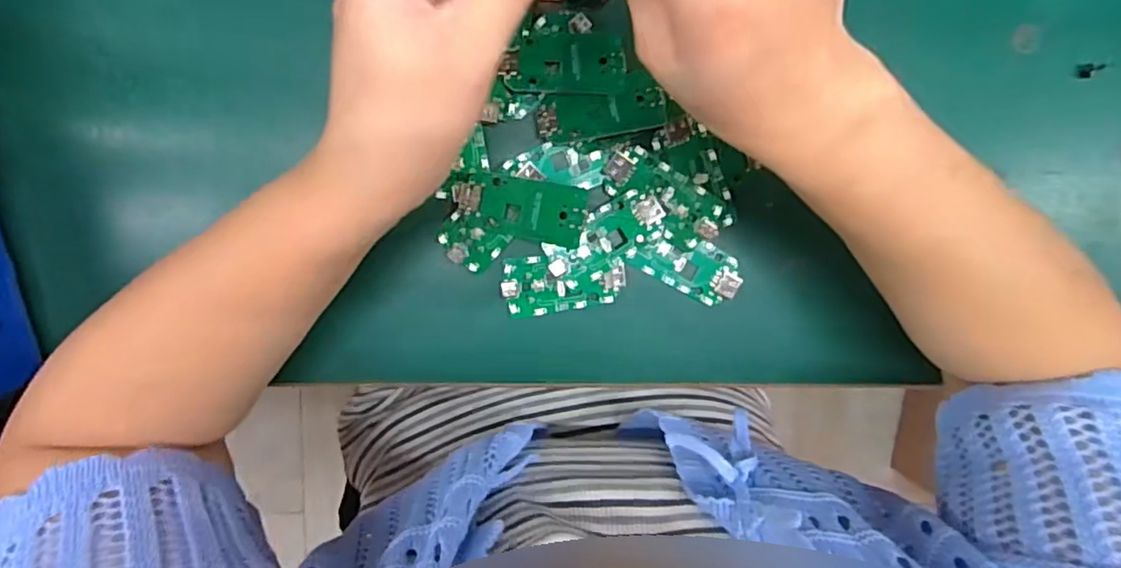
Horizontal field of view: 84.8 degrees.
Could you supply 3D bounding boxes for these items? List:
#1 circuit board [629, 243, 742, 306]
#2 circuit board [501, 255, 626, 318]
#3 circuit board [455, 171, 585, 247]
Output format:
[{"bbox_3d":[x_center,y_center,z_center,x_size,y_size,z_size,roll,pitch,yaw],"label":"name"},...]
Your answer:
[{"bbox_3d":[0.068,-0.011,0.328,0.060,0.008,0.029,27,96,-8],"label":"circuit board"},{"bbox_3d":[0.002,0.001,0.325,0.063,0.007,0.031,-4,99,-4],"label":"circuit board"},{"bbox_3d":[-0.021,-0.038,0.312,0.066,0.005,0.031,10,108,-3],"label":"circuit board"}]

